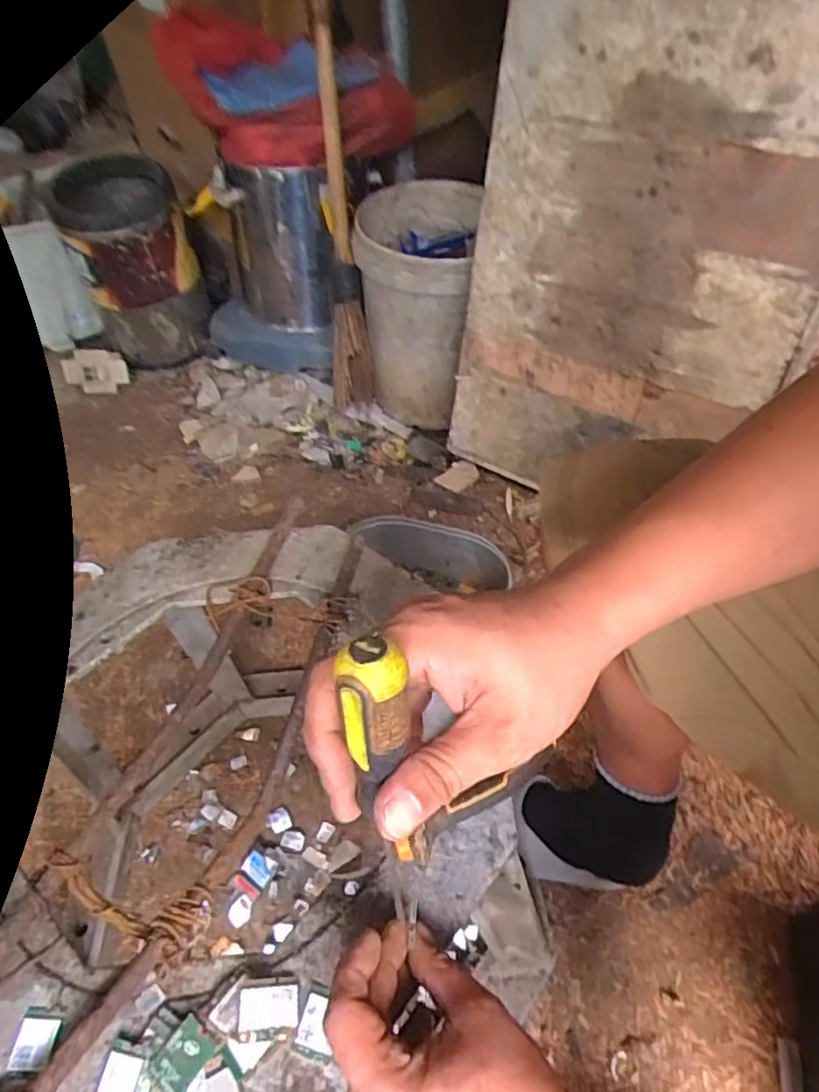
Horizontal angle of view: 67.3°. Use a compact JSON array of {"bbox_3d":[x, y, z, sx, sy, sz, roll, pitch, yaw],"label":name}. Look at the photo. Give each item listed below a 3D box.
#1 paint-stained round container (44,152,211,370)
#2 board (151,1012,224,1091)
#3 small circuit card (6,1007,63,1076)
[{"bbox_3d":[-0.579,-0.598,1.344,0.230,0.364,0.248,-17,50,-10],"label":"paint-stained round container"},{"bbox_3d":[-0.112,0.251,0.301,0.023,0.004,0.032,28,56,25],"label":"board"},{"bbox_3d":[-0.191,0.252,0.313,0.022,0.004,0.027,-2,49,3],"label":"small circuit card"}]

